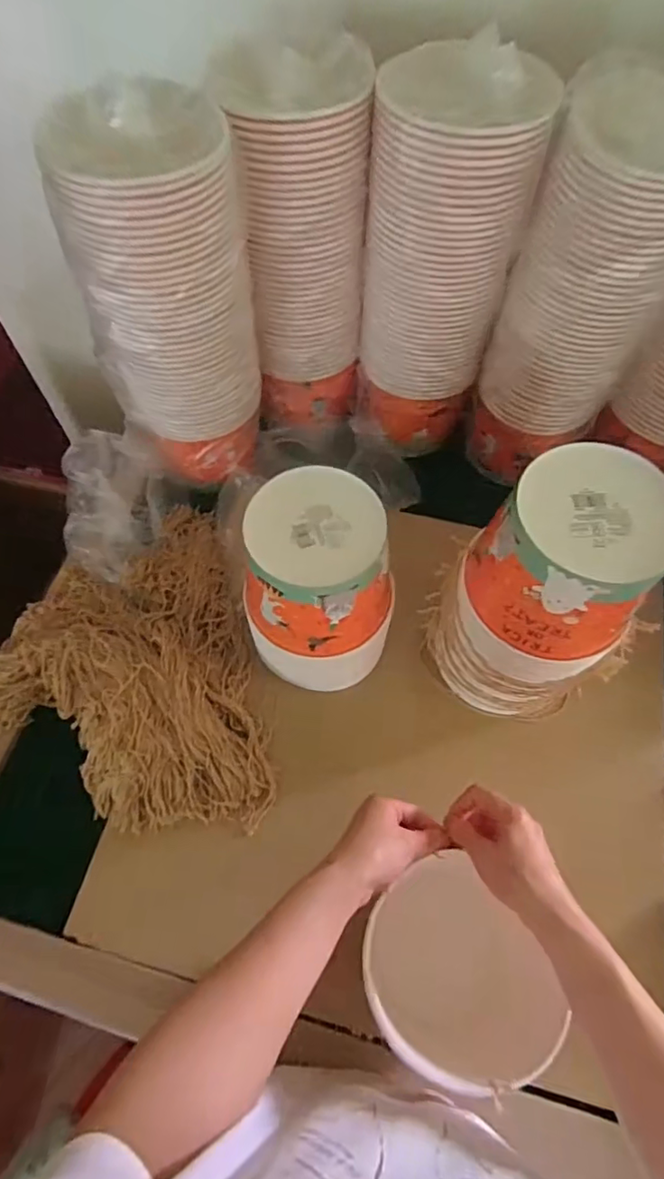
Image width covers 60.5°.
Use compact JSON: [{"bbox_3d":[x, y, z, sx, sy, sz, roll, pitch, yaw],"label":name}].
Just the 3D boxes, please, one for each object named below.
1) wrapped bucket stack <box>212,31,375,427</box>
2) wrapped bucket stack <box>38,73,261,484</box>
[{"bbox_3d":[-0.033,-0.376,0.680,0.135,0.384,0.152,-2,63,-2],"label":"wrapped bucket stack"},{"bbox_3d":[-0.165,-0.294,0.629,0.137,0.376,0.154,21,65,9],"label":"wrapped bucket stack"}]

